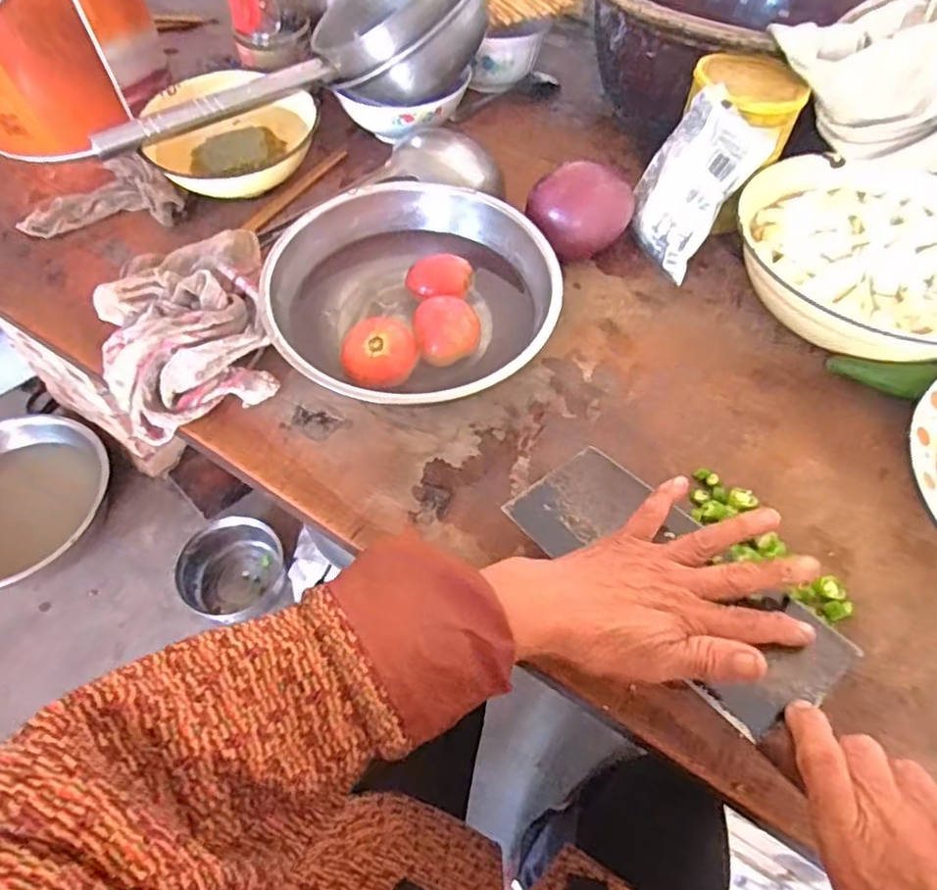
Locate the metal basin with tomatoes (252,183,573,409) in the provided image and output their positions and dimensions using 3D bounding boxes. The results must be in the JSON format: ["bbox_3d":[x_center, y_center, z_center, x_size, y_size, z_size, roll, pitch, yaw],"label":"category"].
[{"bbox_3d":[-0.046,-0.130,0.561,0.239,0.093,0.219,7,55,2],"label":"metal basin with tomatoes"}]

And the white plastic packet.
[{"bbox_3d":[0.197,-0.237,0.586,0.021,0.141,0.093,-6,50,-41],"label":"white plastic packet"}]

